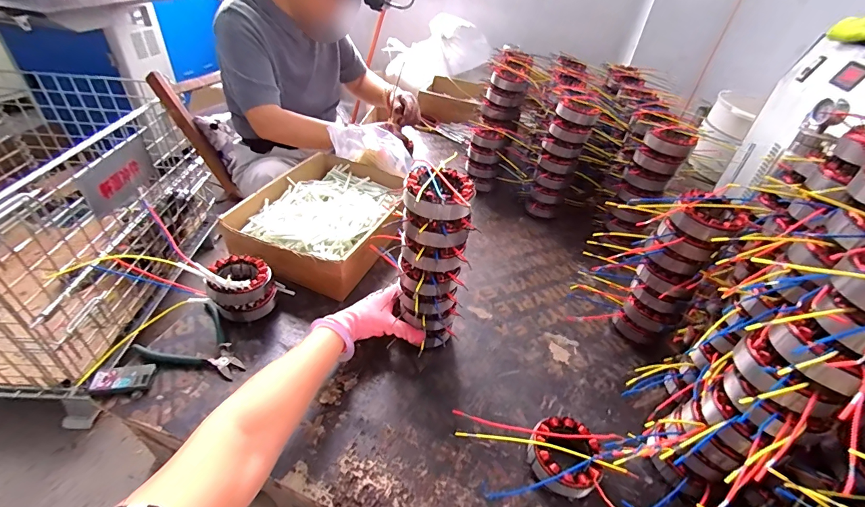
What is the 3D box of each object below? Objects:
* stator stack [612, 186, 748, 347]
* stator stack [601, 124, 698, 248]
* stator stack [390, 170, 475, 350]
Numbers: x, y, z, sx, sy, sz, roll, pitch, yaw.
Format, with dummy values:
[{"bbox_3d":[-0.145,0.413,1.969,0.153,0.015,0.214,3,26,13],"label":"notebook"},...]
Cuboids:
[{"bbox_3d":[0.358,0.037,0.589,0.091,0.254,0.071,31,45,26],"label":"stator stack"},{"bbox_3d":[0.427,-0.131,0.782,0.070,0.240,0.086,-21,47,-30],"label":"stator stack"},{"bbox_3d":[-0.002,0.024,0.531,0.085,0.264,0.080,5,33,1],"label":"stator stack"}]

